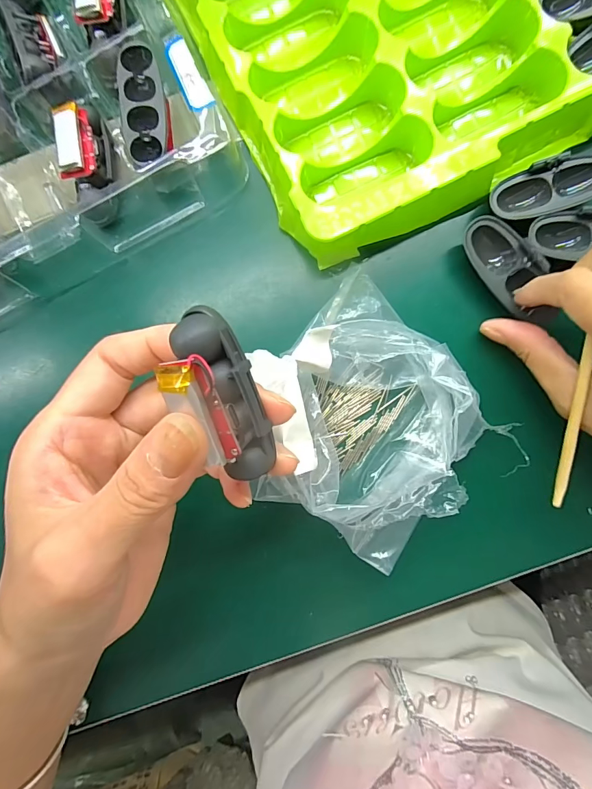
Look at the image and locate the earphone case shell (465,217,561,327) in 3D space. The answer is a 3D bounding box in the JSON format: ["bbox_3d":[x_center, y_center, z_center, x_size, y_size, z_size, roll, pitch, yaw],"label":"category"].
[{"bbox_3d":[0.119,-0.067,0.209,0.024,0.016,0.067,-36,93,2],"label":"earphone case shell"}]

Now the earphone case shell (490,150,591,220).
[{"bbox_3d":[0.140,-0.114,0.210,0.065,0.014,0.026,-16,90,2],"label":"earphone case shell"}]

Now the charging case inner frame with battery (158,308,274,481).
[{"bbox_3d":[-0.023,0.004,0.124,0.022,0.019,0.060,-21,111,2],"label":"charging case inner frame with battery"}]

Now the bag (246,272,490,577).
[{"bbox_3d":[0.037,0.015,0.205,0.115,0.051,0.131,-40,89,1],"label":"bag"}]

